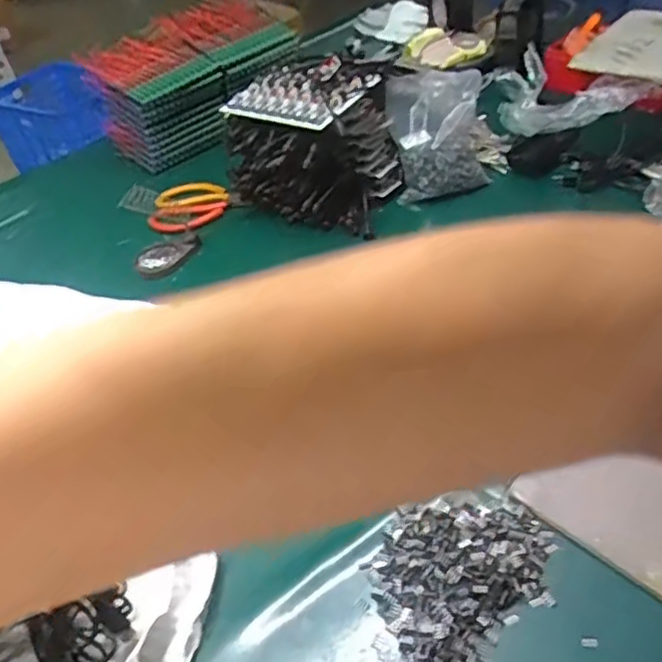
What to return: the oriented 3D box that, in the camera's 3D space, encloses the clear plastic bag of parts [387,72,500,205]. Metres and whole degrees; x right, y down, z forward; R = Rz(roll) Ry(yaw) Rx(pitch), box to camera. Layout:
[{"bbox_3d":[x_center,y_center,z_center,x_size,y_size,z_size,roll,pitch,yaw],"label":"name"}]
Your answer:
[{"bbox_3d":[0.128,-0.220,0.753,0.130,0.141,0.060,-1,44,5],"label":"clear plastic bag of parts"}]

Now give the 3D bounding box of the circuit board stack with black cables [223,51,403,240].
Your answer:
[{"bbox_3d":[-0.017,-0.216,0.764,0.203,0.159,0.103,16,48,28],"label":"circuit board stack with black cables"}]

